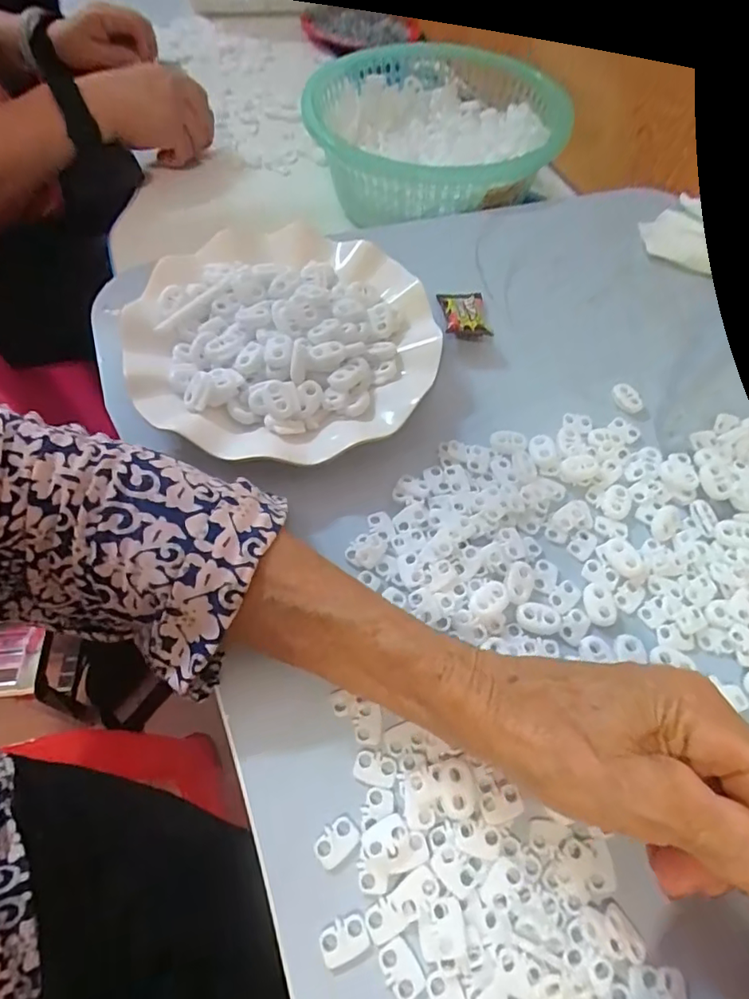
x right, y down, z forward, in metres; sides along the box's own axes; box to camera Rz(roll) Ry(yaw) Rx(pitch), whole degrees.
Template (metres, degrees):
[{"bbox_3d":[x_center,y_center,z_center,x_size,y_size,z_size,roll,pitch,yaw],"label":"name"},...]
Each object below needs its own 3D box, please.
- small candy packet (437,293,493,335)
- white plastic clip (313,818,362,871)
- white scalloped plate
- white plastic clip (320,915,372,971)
[{"bbox_3d":[0.060,-0.128,0.370,0.030,0.012,0.049,-1,57,-4],"label":"small candy packet"},{"bbox_3d":[-0.015,0.138,0.219,0.018,0.004,0.013,-31,64,-20],"label":"white plastic clip"},{"bbox_3d":[-0.054,-0.098,0.337,0.178,0.045,0.180,1,57,-2],"label":"white scalloped plate"},{"bbox_3d":[-0.011,0.165,0.203,0.018,0.004,0.013,-17,60,-14],"label":"white plastic clip"}]

